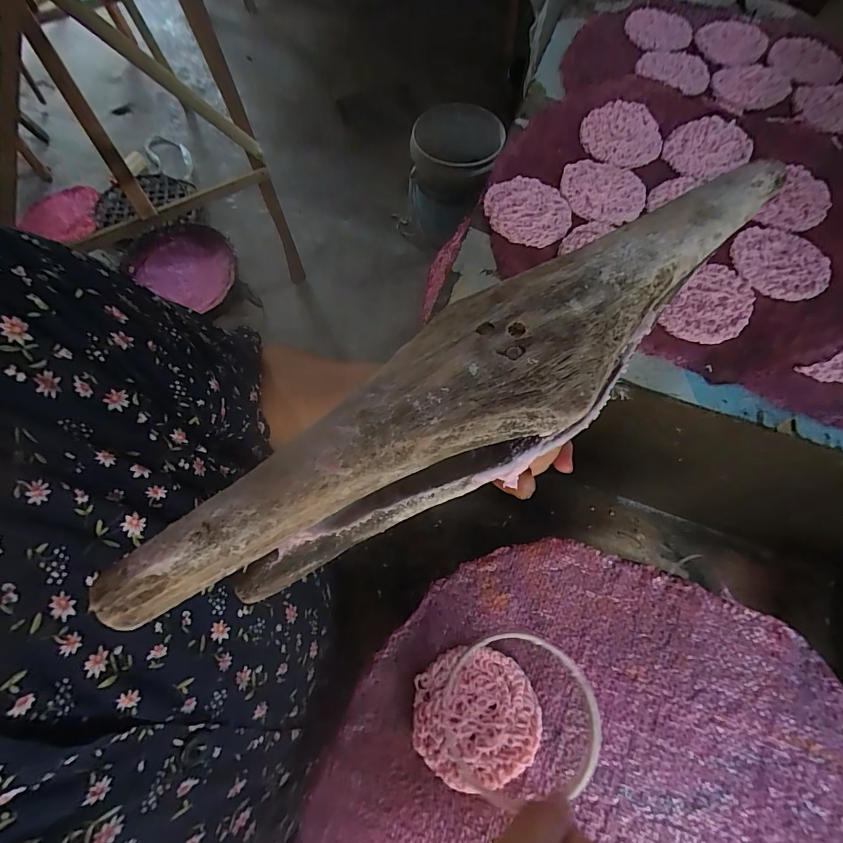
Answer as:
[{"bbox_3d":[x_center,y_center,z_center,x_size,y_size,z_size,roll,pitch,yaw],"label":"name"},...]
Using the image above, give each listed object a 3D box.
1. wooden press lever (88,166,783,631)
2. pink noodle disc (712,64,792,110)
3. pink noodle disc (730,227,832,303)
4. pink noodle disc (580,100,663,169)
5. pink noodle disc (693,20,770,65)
[{"bbox_3d":[0.025,-0.013,0.164,0.280,0.029,0.062,-34,76,-9],"label":"wooden press lever"},{"bbox_3d":[0.361,-0.369,0.464,0.082,0.008,0.070,-22,70,-9],"label":"pink noodle disc"},{"bbox_3d":[0.309,-0.138,0.362,0.079,0.004,0.076,0,68,0],"label":"pink noodle disc"},{"bbox_3d":[0.208,-0.293,0.432,0.077,0.016,0.070,-19,69,-8],"label":"pink noodle disc"},{"bbox_3d":[0.365,-0.451,0.500,0.078,0.012,0.087,-6,68,-3],"label":"pink noodle disc"}]

